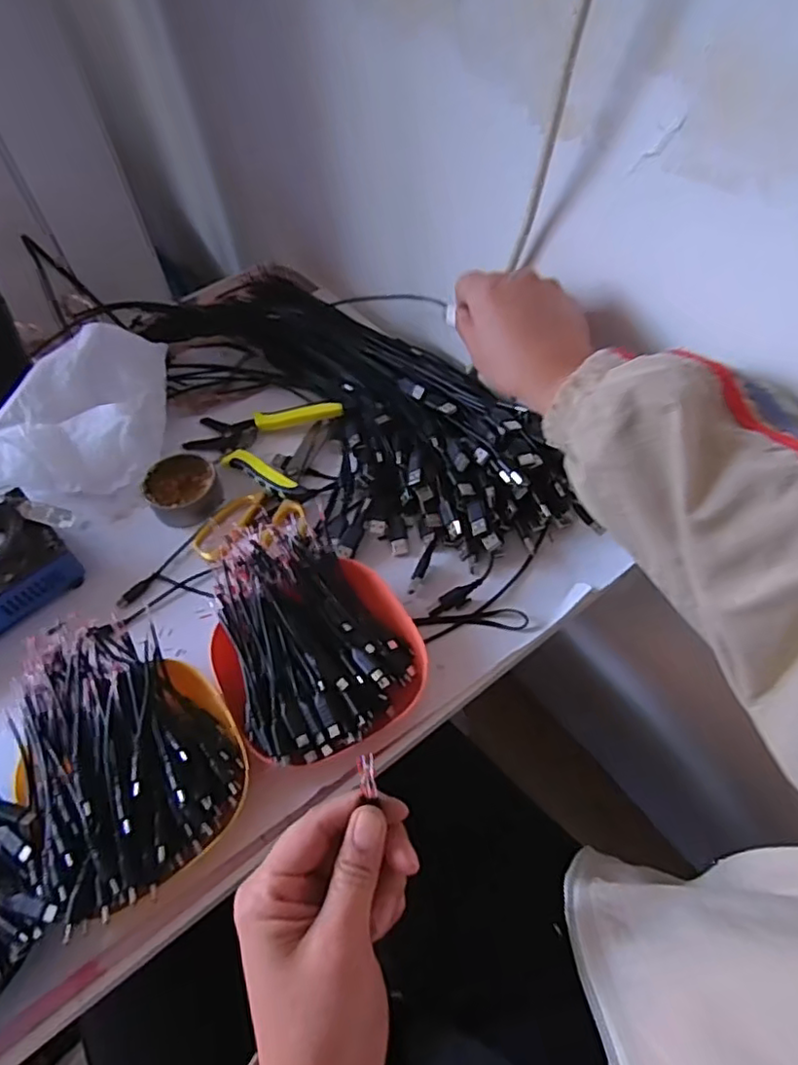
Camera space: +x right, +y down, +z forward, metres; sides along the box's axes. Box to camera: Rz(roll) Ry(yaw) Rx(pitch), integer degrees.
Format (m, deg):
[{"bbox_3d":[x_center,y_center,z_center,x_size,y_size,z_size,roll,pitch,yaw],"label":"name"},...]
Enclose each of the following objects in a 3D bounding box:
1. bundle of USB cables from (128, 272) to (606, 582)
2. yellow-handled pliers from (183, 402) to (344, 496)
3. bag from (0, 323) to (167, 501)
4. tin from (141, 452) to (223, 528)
[{"bbox_3d":[-0.062,-0.131,0.600,0.194,0.050,0.476,-36,60,-19],"label":"bundle of USB cables"},{"bbox_3d":[-0.137,-0.084,0.598,0.141,0.029,0.111,13,57,13],"label":"yellow-handled pliers"},{"bbox_3d":[-0.298,-0.112,0.580,0.145,0.089,0.132,4,56,7],"label":"bag"},{"bbox_3d":[-0.194,-0.041,0.566,0.062,0.034,0.060,-2,55,3],"label":"tin"}]

